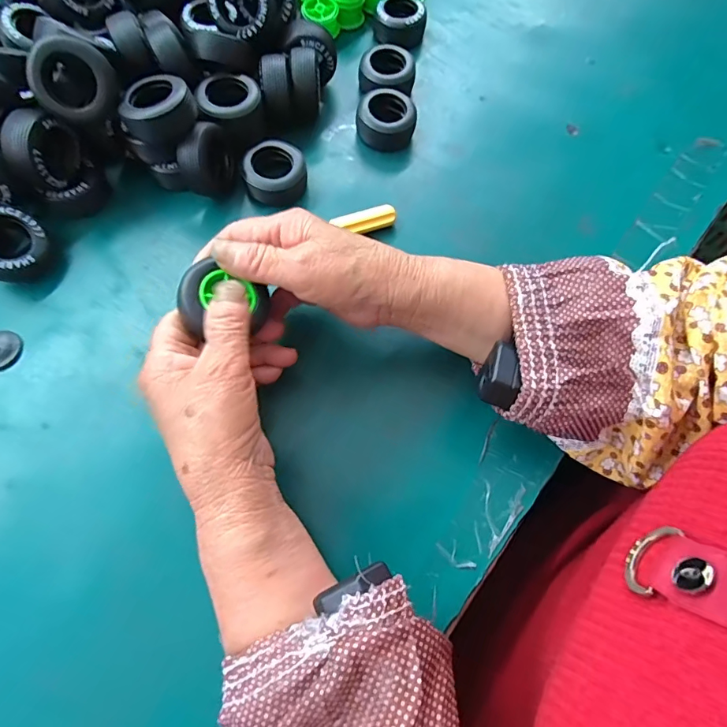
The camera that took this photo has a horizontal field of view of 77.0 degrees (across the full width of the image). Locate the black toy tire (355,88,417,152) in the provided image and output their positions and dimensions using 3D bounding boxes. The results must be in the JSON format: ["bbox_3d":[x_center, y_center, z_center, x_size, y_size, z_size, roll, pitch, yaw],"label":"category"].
[{"bbox_3d":[0.019,-0.204,0.385,0.048,0.030,0.039,5,68,0],"label":"black toy tire"}]

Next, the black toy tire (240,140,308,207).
[{"bbox_3d":[-0.068,-0.146,0.356,0.047,0.027,0.044,1,68,-2],"label":"black toy tire"}]

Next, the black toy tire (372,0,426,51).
[{"bbox_3d":[0.034,-0.319,0.426,0.047,0.024,0.043,9,68,1],"label":"black toy tire"}]

